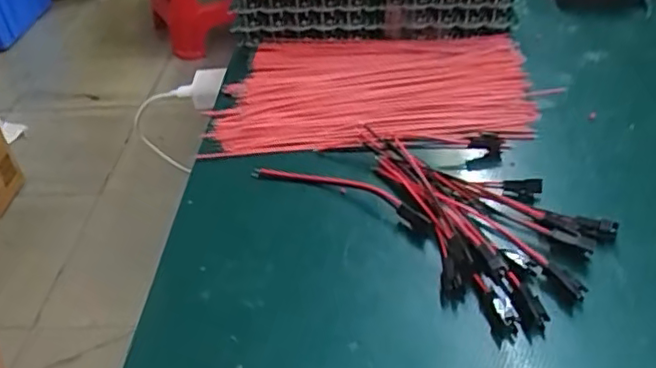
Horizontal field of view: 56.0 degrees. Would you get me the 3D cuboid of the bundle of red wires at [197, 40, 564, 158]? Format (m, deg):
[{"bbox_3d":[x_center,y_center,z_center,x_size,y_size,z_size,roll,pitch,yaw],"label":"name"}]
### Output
[{"bbox_3d":[0.030,-0.061,0.386,0.193,0.010,0.117,-2,38,1],"label":"bundle of red wires"}]

